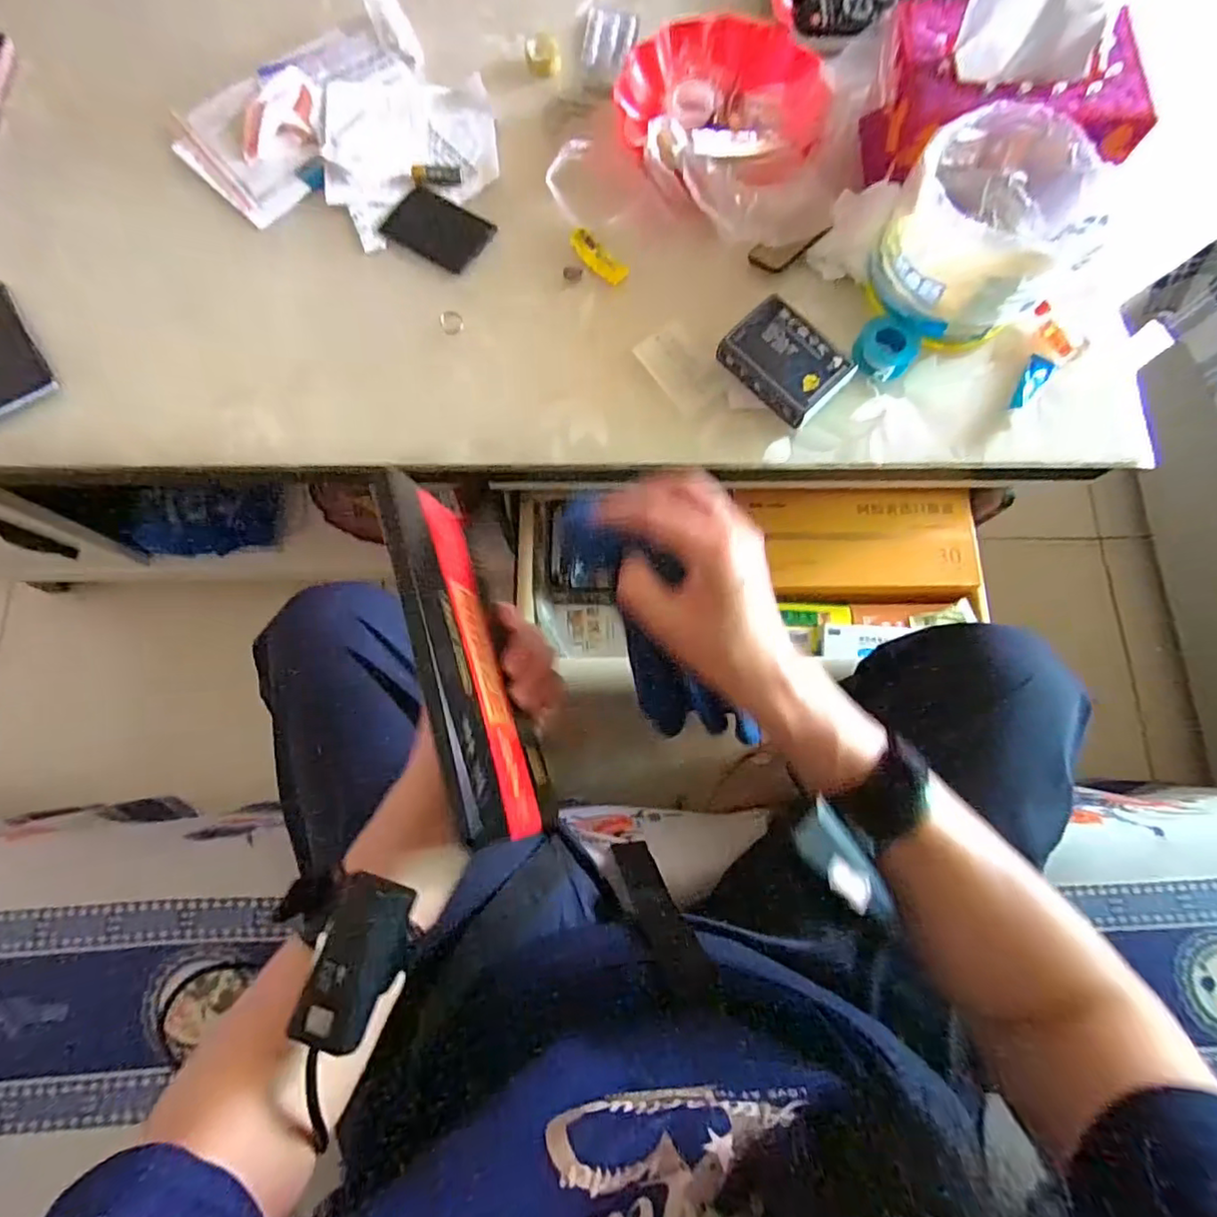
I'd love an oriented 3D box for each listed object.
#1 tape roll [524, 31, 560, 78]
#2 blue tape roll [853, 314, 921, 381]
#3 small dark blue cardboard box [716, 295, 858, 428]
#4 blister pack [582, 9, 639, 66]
[{"bbox_3d":[-0.068,-0.574,0.628,0.035,0.021,0.036,0,76,-1],"label":"tape roll"},{"bbox_3d":[0.249,-0.233,0.540,0.054,0.020,0.049,41,79,9],"label":"blue tape roll"},{"bbox_3d":[0.156,-0.216,0.529,0.069,0.029,0.101,-42,80,-10],"label":"small dark blue cardboard box"},{"bbox_3d":[0.002,-0.611,0.643,0.053,0.008,0.065,6,77,1],"label":"blister pack"}]

